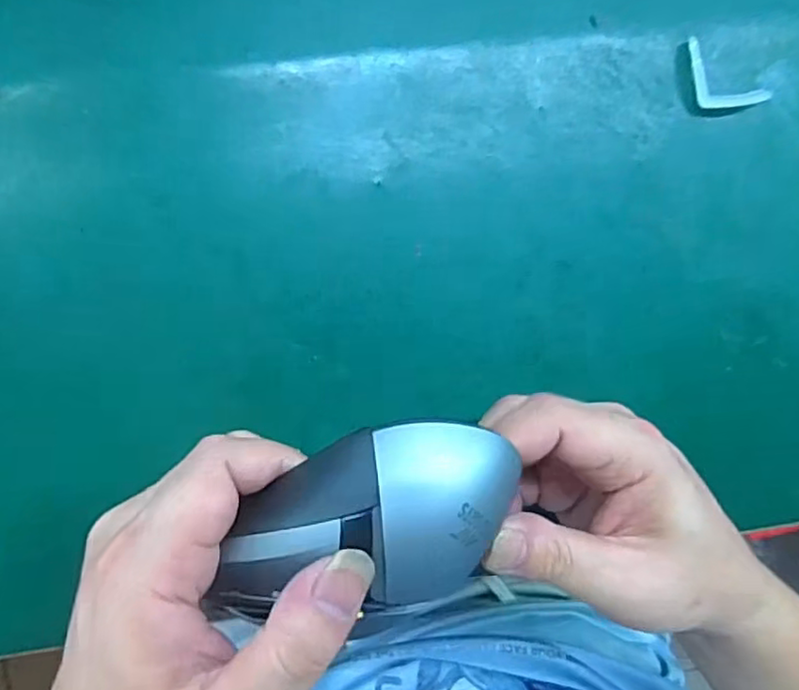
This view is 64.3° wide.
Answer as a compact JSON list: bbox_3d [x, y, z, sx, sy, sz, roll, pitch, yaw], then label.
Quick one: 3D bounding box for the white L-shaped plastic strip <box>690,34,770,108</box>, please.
[{"bbox_3d":[0.150,-0.122,0.301,0.046,0.005,0.024,34,91,-7],"label":"white L-shaped plastic strip"}]

